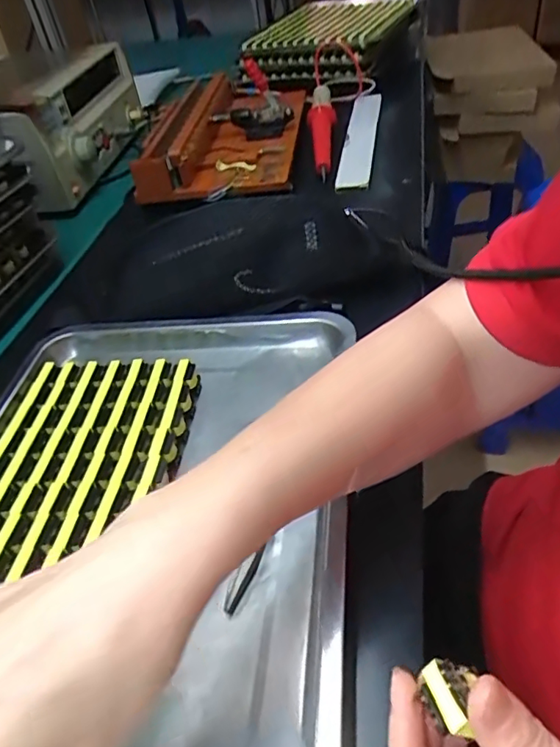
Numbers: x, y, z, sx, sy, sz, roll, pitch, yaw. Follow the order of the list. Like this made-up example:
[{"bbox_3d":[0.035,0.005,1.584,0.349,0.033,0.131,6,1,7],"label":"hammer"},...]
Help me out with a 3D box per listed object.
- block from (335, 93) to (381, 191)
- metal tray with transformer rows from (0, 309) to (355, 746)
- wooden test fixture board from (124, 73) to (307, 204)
[{"bbox_3d":[0.111,-0.327,0.748,0.043,0.015,0.284,5,47,10],"label":"block"},{"bbox_3d":[-0.119,0.086,0.351,0.323,0.028,0.399,-1,43,9],"label":"metal tray with transformer rows"},{"bbox_3d":[-0.072,-0.350,0.767,0.199,0.070,0.328,-2,43,8],"label":"wooden test fixture board"}]

